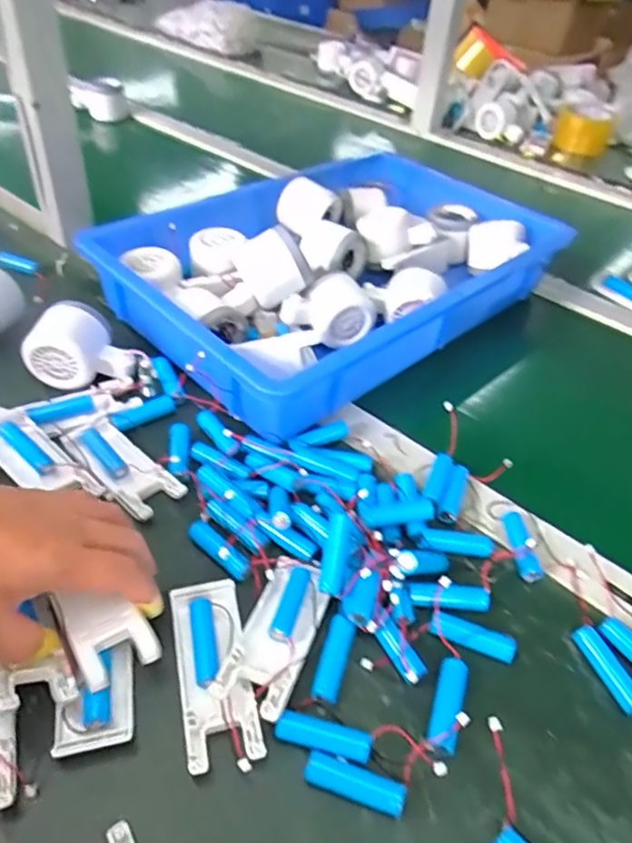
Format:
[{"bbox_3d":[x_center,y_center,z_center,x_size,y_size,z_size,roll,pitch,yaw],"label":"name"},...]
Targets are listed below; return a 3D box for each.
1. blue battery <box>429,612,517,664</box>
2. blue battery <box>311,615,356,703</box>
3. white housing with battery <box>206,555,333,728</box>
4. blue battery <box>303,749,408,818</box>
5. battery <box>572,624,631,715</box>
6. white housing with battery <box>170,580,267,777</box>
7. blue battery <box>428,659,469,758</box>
[{"bbox_3d":[0.096,0.133,0.371,0.052,0.015,0.014,17,45,12],"label":"blue battery"},{"bbox_3d":[0.011,0.140,0.357,0.015,0.014,0.049,15,50,10],"label":"blue battery"},{"bbox_3d":[-0.022,0.122,0.355,0.040,0.017,0.099,17,45,12],"label":"white housing with battery"},{"bbox_3d":[0.020,0.186,0.310,0.050,0.014,0.015,16,45,11],"label":"blue battery"},{"bbox_3d":[0.177,0.150,0.365,0.012,0.014,0.052,-15,47,-20],"label":"battery"},{"bbox_3d":[-0.058,0.139,0.341,0.040,0.023,0.107,-8,45,-14],"label":"white housing with battery"},{"bbox_3d":[0.075,0.160,0.342,0.016,0.012,0.051,16,45,11],"label":"blue battery"}]

